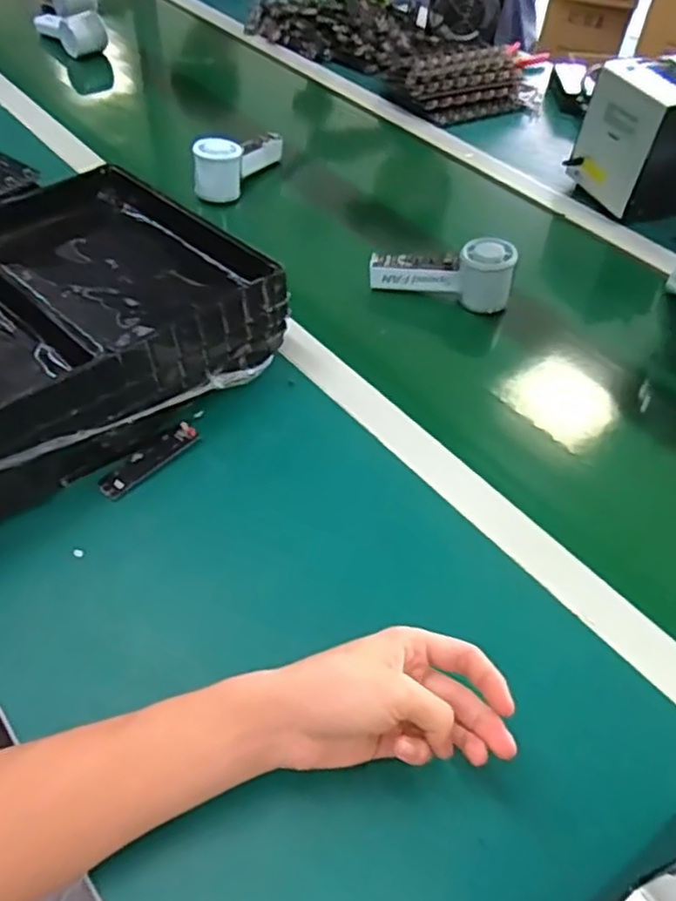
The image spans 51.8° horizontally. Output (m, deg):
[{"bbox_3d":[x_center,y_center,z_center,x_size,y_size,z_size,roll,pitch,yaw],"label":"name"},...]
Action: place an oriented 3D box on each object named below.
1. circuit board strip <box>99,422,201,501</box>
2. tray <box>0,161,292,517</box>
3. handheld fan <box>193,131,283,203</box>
[{"bbox_3d":[-0.155,0.008,0.578,0.025,0.005,0.093,33,54,23],"label":"circuit board strip"},{"bbox_3d":[-0.291,-0.116,0.620,0.381,0.084,0.321,-34,59,-29],"label":"tray"},{"bbox_3d":[-0.121,-0.382,0.893,0.056,0.064,0.178,22,51,15],"label":"handheld fan"}]

